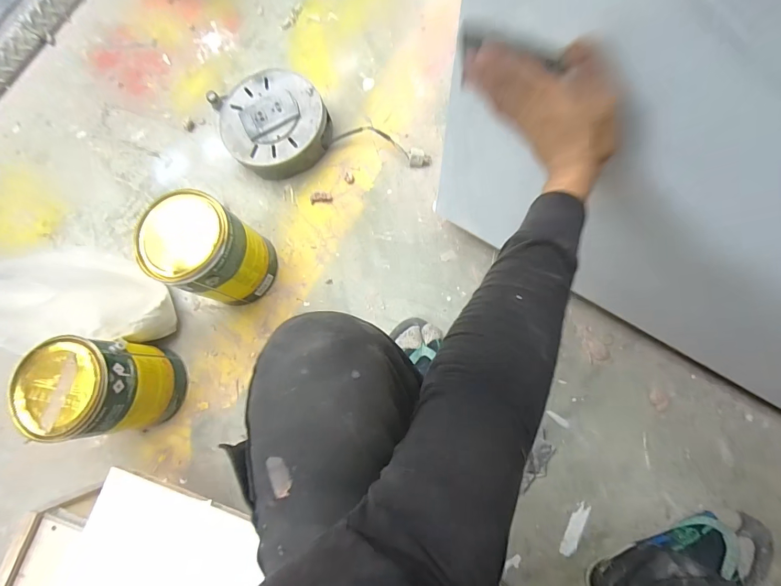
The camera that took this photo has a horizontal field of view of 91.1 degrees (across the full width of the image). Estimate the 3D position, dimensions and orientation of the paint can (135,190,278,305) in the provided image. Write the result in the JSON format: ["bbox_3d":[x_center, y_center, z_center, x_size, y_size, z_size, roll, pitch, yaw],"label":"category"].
[{"bbox_3d":[-0.332,-0.074,0.735,0.163,0.218,0.157,25,84,9],"label":"paint can"}]

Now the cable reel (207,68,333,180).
[{"bbox_3d":[-0.251,-0.369,0.847,0.214,0.077,0.222,-2,77,7],"label":"cable reel"}]

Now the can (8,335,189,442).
[{"bbox_3d":[-0.511,0.171,0.708,0.151,0.224,0.166,-9,80,4],"label":"can"}]

